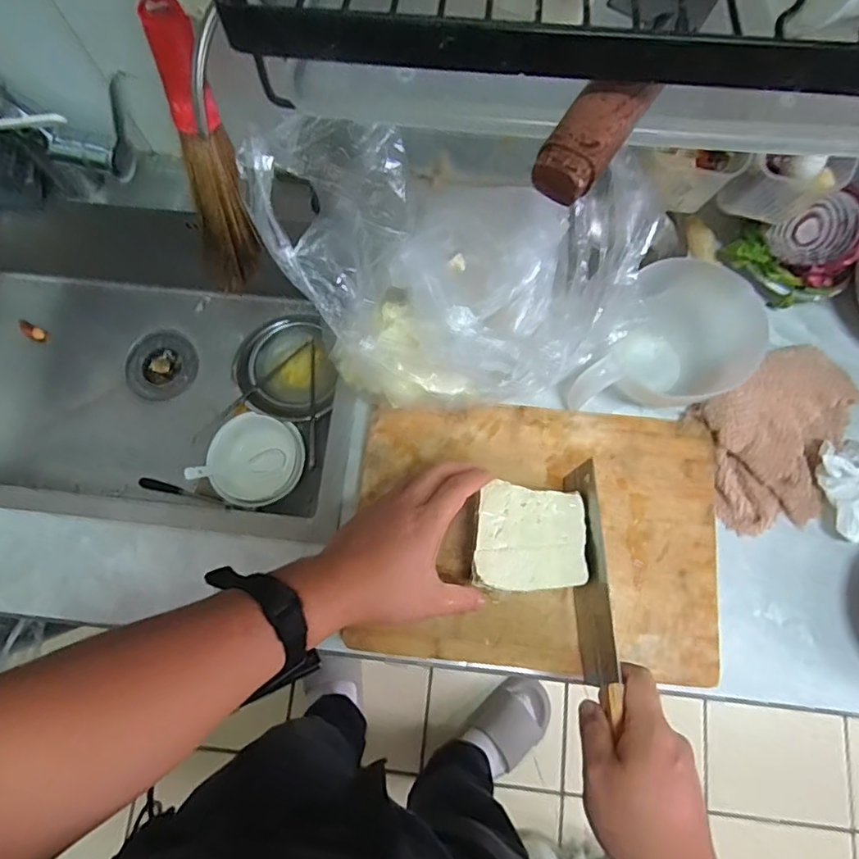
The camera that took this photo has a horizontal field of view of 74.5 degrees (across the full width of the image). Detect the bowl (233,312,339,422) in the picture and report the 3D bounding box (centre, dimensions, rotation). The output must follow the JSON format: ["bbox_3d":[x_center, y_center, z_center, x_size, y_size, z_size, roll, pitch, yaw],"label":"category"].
[{"bbox_3d":[-0.208,-0.091,0.819,0.135,0.060,0.158,6,76,2],"label":"bowl"}]

